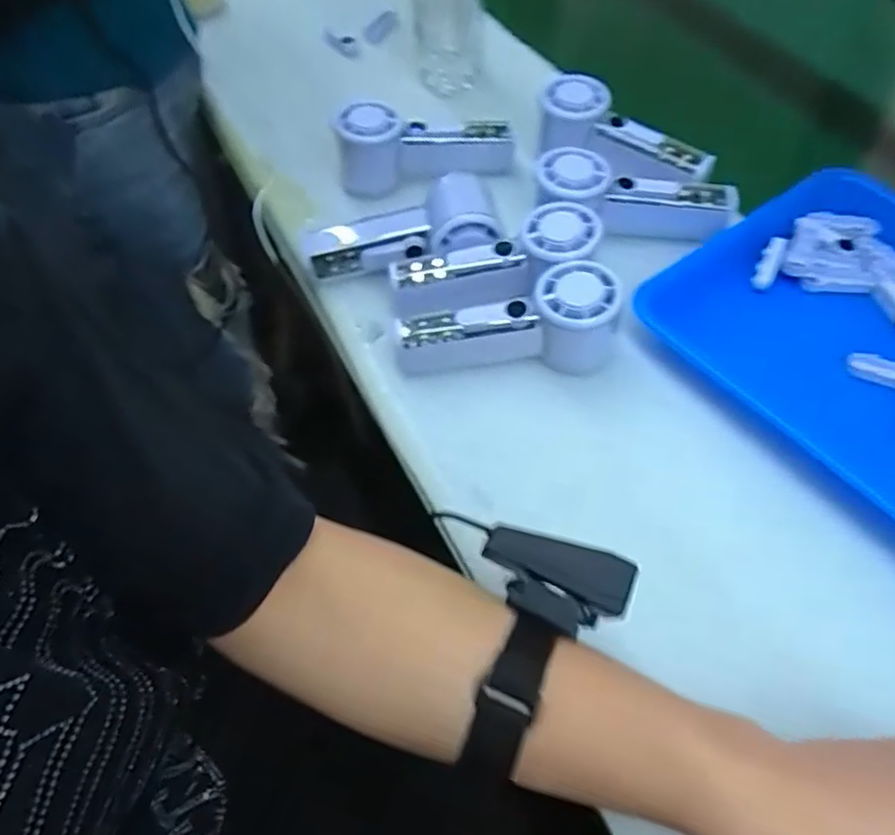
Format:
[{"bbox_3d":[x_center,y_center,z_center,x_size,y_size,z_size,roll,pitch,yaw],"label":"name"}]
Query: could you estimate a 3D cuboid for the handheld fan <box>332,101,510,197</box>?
[{"bbox_3d":[-0.019,-0.235,0.558,0.147,0.068,0.044,-14,57,-5],"label":"handheld fan"}]

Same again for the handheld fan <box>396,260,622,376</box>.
[{"bbox_3d":[0.040,-0.066,0.446,0.149,0.057,0.056,-3,57,1],"label":"handheld fan"}]

